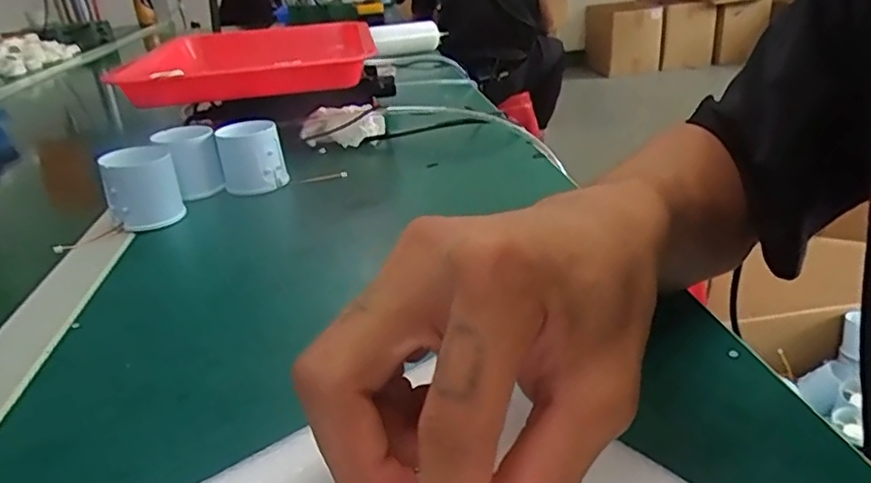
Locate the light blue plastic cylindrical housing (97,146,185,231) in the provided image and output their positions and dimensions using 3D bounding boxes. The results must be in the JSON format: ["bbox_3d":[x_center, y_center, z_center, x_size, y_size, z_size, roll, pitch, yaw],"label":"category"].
[{"bbox_3d":[-0.226,-0.039,0.471,0.054,0.064,0.045,-18,29,-24],"label":"light blue plastic cylindrical housing"}]

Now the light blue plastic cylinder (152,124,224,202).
[{"bbox_3d":[-0.208,-0.068,0.524,0.054,0.053,0.060,-17,25,-30],"label":"light blue plastic cylinder"}]

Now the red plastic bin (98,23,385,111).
[{"bbox_3d":[-0.213,-0.226,0.742,0.268,0.055,0.404,-10,26,-11],"label":"red plastic bin"}]

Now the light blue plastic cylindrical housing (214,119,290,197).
[{"bbox_3d":[-0.159,-0.072,0.529,0.054,0.058,0.048,-13,27,-15],"label":"light blue plastic cylindrical housing"}]

